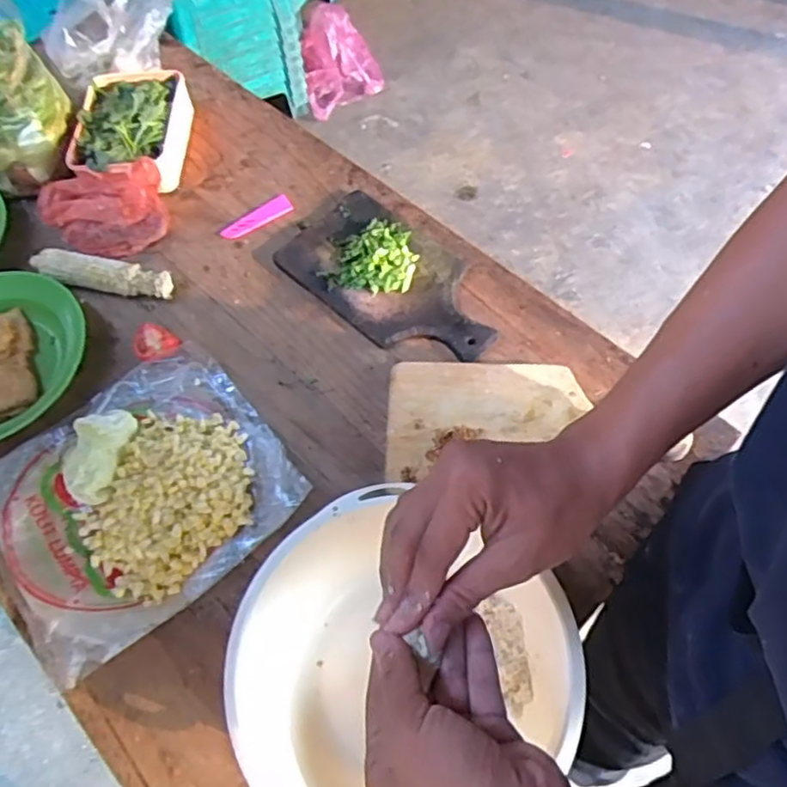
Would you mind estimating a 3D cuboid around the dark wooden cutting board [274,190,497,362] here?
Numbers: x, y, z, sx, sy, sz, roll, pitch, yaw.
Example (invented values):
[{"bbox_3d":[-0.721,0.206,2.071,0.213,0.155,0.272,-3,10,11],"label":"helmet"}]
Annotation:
[{"bbox_3d":[-0.002,-0.125,0.732,0.257,0.021,0.137,39,69,22],"label":"dark wooden cutting board"}]

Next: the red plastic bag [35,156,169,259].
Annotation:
[{"bbox_3d":[-0.347,-0.229,0.791,0.138,0.067,0.118,39,66,21],"label":"red plastic bag"}]

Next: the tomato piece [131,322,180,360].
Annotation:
[{"bbox_3d":[-0.252,-0.050,0.708,0.044,0.023,0.040,0,59,0],"label":"tomato piece"}]

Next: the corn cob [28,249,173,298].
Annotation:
[{"bbox_3d":[-0.331,-0.134,0.756,0.168,0.031,0.033,12,59,7],"label":"corn cob"}]

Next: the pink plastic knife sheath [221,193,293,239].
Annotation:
[{"bbox_3d":[-0.162,-0.210,0.799,0.090,0.006,0.029,-33,65,-19],"label":"pink plastic knife sheath"}]

